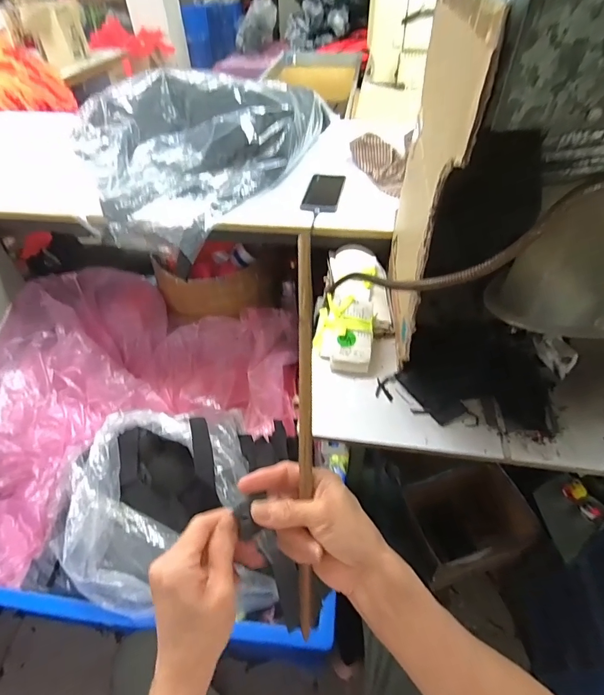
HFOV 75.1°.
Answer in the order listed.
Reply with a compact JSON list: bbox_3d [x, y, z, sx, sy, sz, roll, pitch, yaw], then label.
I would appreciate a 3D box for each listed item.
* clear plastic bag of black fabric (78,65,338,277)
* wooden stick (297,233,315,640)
[{"bbox_3d":[-0.211,-0.457,0.888,0.369,0.235,0.581,28,54,25],"label":"clear plastic bag of black fabric"},{"bbox_3d":[0.004,0.065,0.353,0.015,0.007,0.345,0,82,2],"label":"wooden stick"}]

